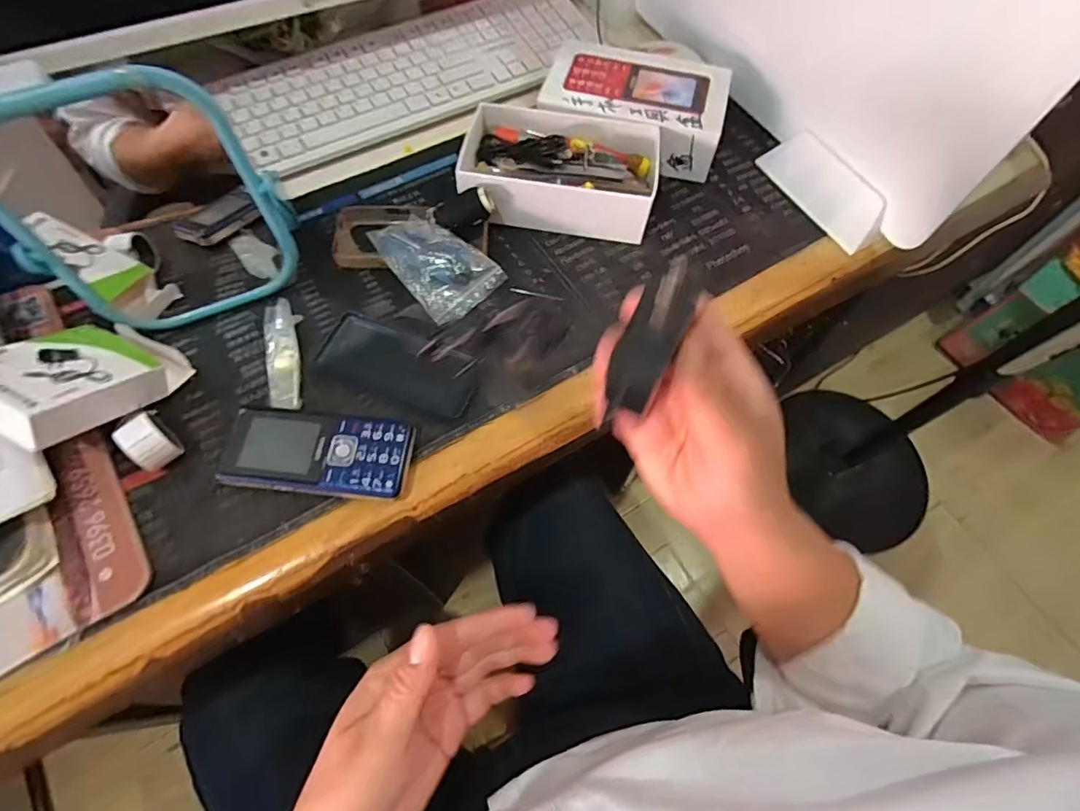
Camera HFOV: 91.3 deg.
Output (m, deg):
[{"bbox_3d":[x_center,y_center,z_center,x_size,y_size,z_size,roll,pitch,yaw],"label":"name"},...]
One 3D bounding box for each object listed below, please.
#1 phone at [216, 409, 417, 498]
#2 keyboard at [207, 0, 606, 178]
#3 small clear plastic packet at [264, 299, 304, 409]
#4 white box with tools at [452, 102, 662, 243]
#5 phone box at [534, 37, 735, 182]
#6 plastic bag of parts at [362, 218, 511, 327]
[{"bbox_3d":[-0.157,0.036,0.376,0.127,0.020,0.054,5,64,0],"label":"phone"},{"bbox_3d":[-0.123,-0.362,0.564,0.405,0.019,0.147,-29,69,-15],"label":"keyboard"},{"bbox_3d":[-0.201,-0.042,0.414,0.027,0.004,0.104,-14,66,-8],"label":"small clear plastic packet"},{"bbox_3d":[0.018,-0.214,0.485,0.175,0.046,0.110,10,64,3],"label":"white box with tools"},{"bbox_3d":[0.095,-0.300,0.525,0.173,0.054,0.114,16,65,6],"label":"phone box"},{"bbox_3d":[-0.090,-0.121,0.449,0.065,0.028,0.101,-41,72,-19],"label":"plastic bag of parts"}]

